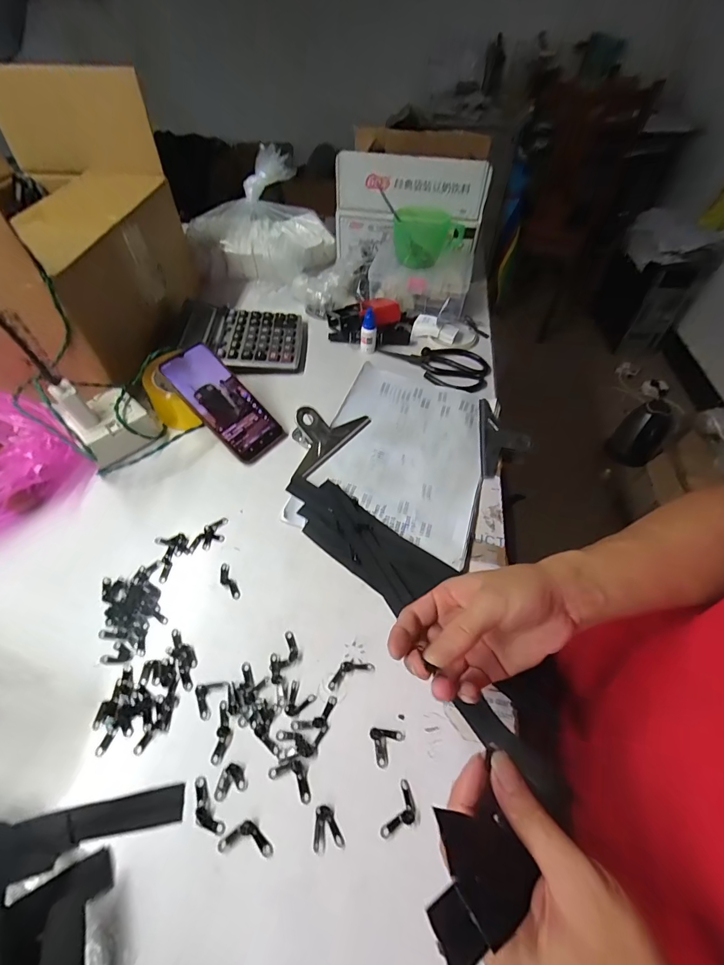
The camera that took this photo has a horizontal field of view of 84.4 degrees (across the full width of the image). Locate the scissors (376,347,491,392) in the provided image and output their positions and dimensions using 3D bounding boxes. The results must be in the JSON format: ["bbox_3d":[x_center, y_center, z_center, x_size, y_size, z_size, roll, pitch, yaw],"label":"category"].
[{"bbox_3d":[0.114,-0.194,0.647,0.178,0.013,0.103,21,54,13],"label":"scissors"}]

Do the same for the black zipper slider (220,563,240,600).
[{"bbox_3d":[-0.140,0.103,0.418,0.012,0.004,0.044,-23,57,-19],"label":"black zipper slider"}]

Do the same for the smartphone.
[{"bbox_3d":[-0.180,-0.104,0.523,0.164,0.012,0.078,48,59,-7],"label":"smartphone"}]

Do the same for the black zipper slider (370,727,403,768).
[{"bbox_3d":[0.020,0.220,0.331,0.027,0.004,0.026,7,53,3],"label":"black zipper slider"}]

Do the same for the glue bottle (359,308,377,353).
[{"bbox_3d":[0.011,-0.246,0.647,0.026,0.065,0.022,3,52,-1],"label":"glue bottle"}]

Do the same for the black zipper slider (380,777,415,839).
[{"bbox_3d":[0.031,0.253,0.306,0.018,0.004,0.039,26,56,16],"label":"black zipper slider"}]

